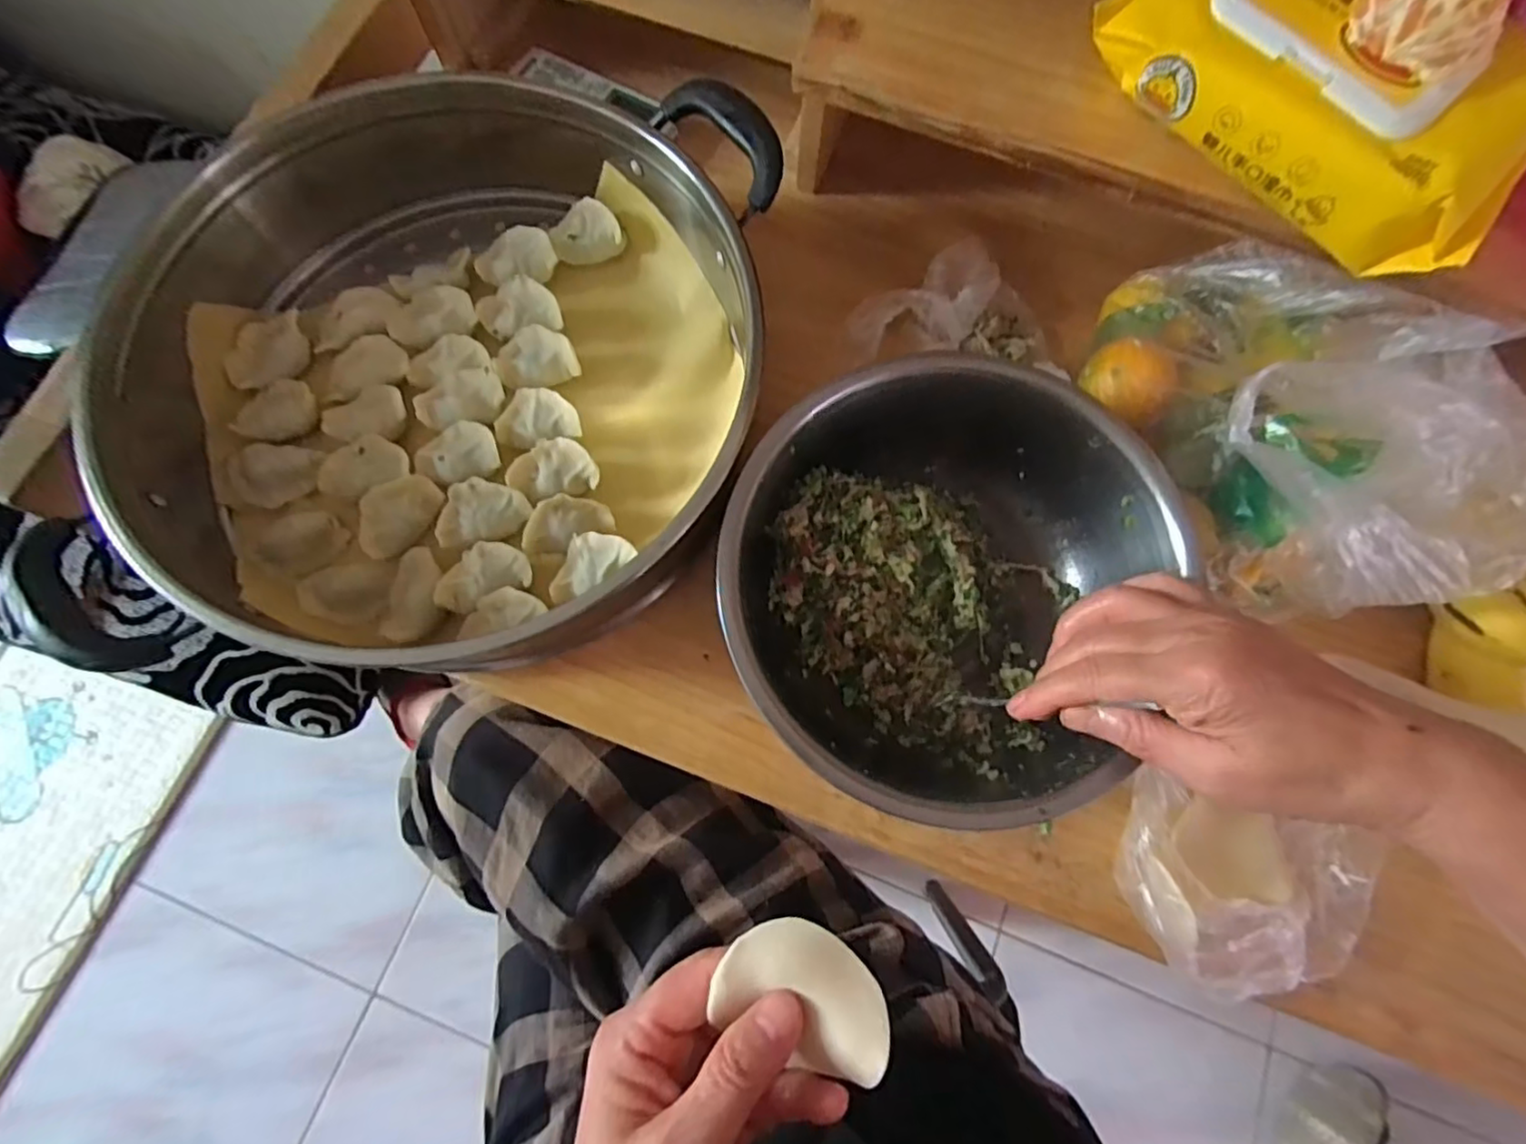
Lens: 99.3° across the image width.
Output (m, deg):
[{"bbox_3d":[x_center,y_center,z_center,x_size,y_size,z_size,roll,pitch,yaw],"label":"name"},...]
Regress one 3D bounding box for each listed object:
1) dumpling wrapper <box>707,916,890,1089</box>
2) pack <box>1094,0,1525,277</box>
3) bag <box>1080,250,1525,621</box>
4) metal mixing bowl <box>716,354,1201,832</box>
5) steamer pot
[{"bbox_3d":[0.016,0.151,0.229,0.061,0.011,0.044,29,76,6],"label":"dumpling wrapper"},{"bbox_3d":[0.229,-0.202,0.266,0.086,0.047,0.172,-43,80,-12],"label":"pack"},{"bbox_3d":[0.278,-0.079,0.337,0.209,0.088,0.170,33,76,7],"label":"bag"},{"bbox_3d":[0.084,0.006,0.340,0.201,0.079,0.216,0,75,-1],"label":"metal mixing bowl"},{"bbox_3d":[-0.173,-0.113,0.364,0.308,0.096,0.316,0,75,-1],"label":"steamer pot"}]

